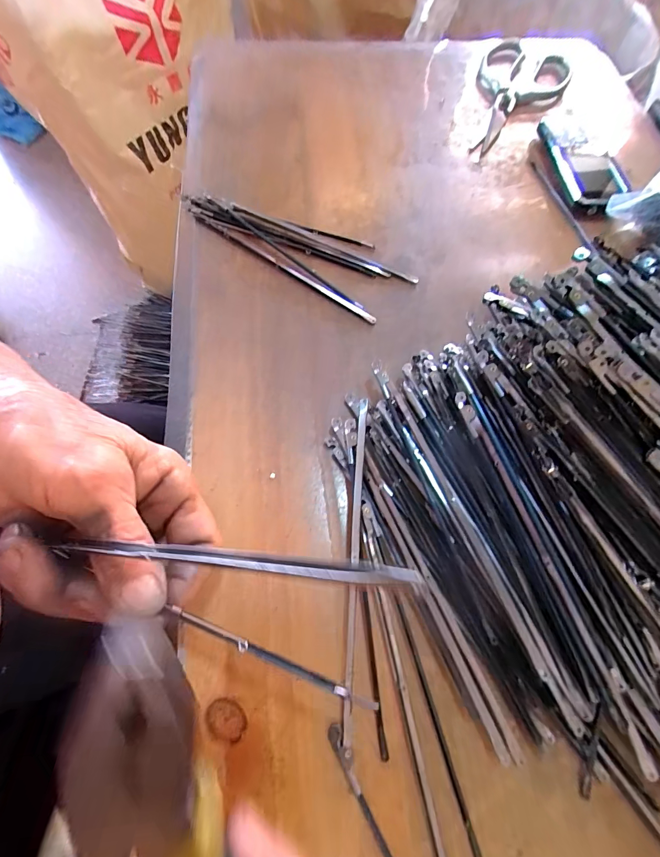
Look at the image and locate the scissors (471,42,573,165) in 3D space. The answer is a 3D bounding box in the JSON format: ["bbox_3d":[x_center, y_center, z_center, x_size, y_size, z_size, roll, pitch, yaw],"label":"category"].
[{"bbox_3d":[0.191,-0.353,0.401,0.092,0.014,0.199,28,68,9],"label":"scissors"}]

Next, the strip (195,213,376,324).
[{"bbox_3d":[-0.038,-0.130,0.301,0.176,0.005,0.008,35,70,12],"label":"strip"}]

